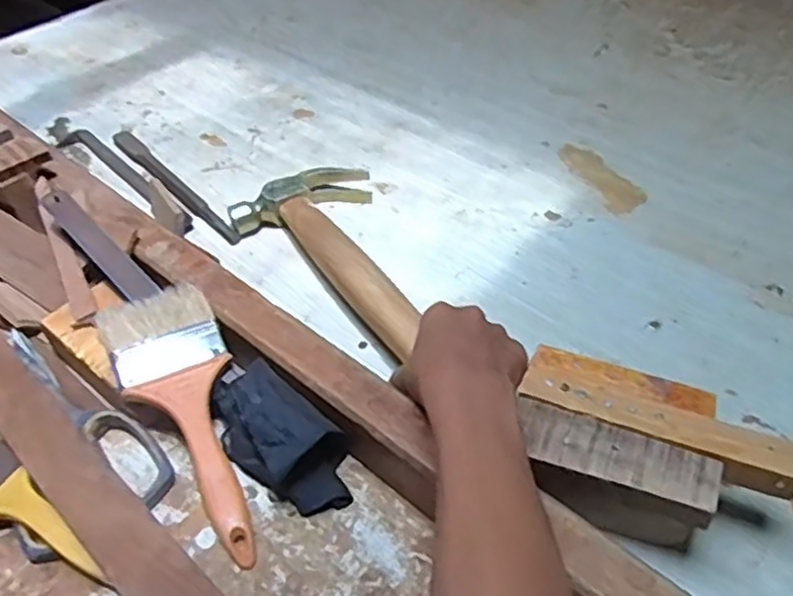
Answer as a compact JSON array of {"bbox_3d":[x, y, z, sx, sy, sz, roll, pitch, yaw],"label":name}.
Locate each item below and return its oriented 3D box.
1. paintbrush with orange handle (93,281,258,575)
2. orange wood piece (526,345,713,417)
[{"bbox_3d":[-0.126,0.073,0.436,0.068,0.017,0.188,-22,64,-19],"label":"paintbrush with orange handle"},{"bbox_3d":[0.133,0.047,0.411,0.102,0.005,0.022,15,46,18],"label":"orange wood piece"}]

